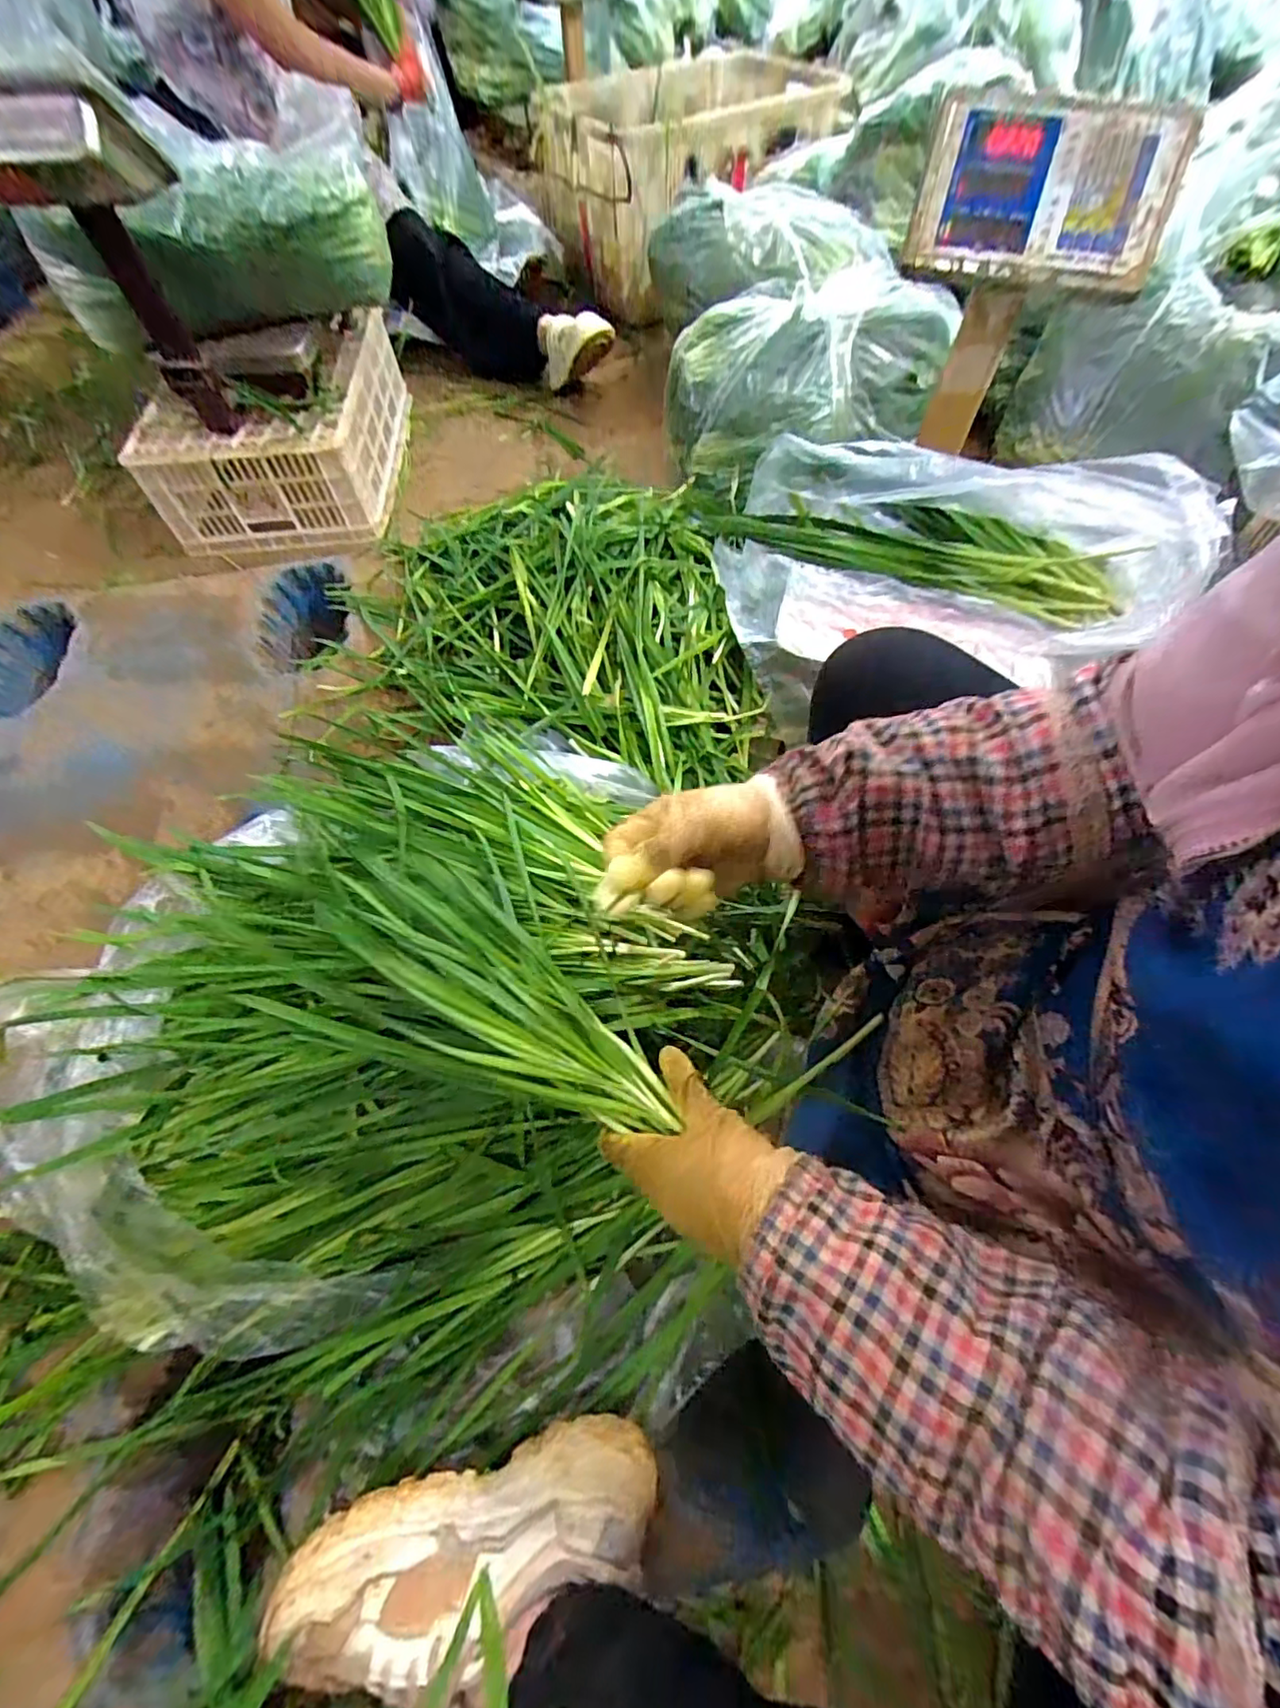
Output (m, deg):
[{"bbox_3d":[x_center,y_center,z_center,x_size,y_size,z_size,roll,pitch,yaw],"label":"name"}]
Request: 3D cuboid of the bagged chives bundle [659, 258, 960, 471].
[{"bbox_3d":[0.263,-0.815,1.032,0.439,0.181,0.241,-19,62,-7],"label":"bagged chives bundle"}]

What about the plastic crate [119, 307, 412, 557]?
[{"bbox_3d":[-0.728,-0.883,1.262,0.397,0.186,0.548,-5,61,0],"label":"plastic crate"}]

